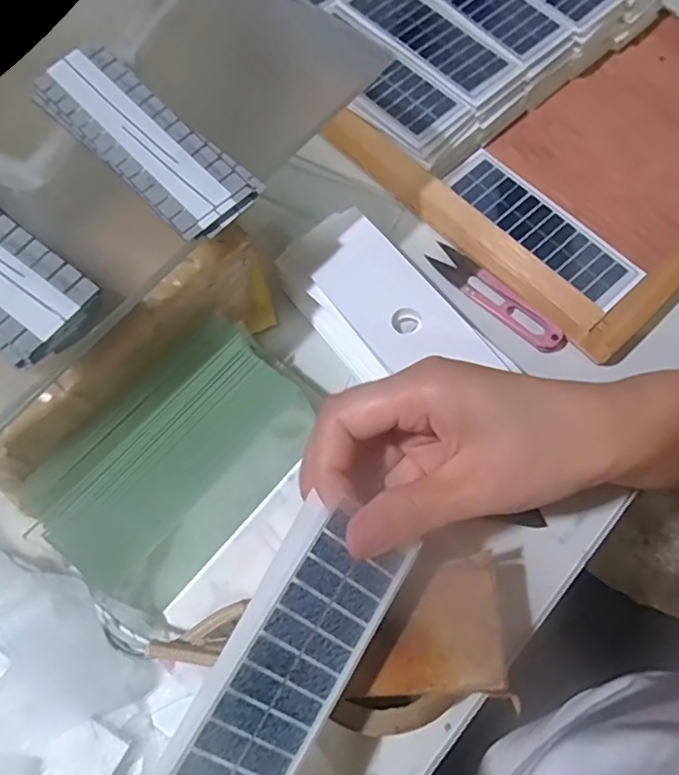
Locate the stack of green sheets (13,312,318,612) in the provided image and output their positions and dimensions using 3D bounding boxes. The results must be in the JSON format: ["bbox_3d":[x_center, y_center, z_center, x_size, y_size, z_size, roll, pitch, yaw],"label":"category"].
[{"bbox_3d":[-0.084,0.032,0.305,0.089,0.041,0.151,35,72,13],"label":"stack of green sheets"}]

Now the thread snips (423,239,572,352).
[{"bbox_3d":[0.101,-0.059,0.368,0.021,0.009,0.103,-42,74,-15],"label":"thread snips"}]

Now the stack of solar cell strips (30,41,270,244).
[{"bbox_3d":[-0.095,-0.121,0.273,0.126,0.006,0.044,42,78,12],"label":"stack of solar cell strips"}]

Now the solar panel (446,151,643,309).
[{"bbox_3d":[0.138,-0.111,0.390,0.045,0.005,0.144,-42,74,-11],"label":"solar panel"}]

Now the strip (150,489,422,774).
[{"bbox_3d":[-0.022,0.107,0.208,0.050,0.008,0.126,37,73,-22],"label":"strip"}]

